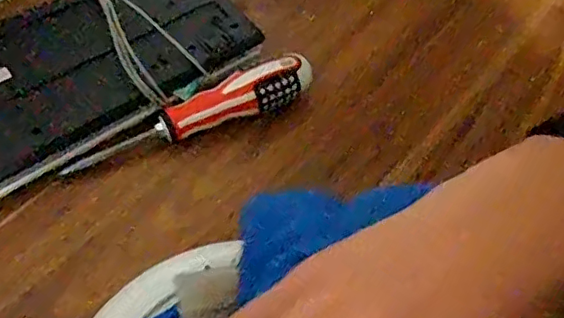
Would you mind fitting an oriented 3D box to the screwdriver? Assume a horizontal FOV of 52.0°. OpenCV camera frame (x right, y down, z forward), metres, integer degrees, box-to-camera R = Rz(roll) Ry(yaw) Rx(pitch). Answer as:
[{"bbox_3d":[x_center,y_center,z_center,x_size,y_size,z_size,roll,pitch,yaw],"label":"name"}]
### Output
[{"bbox_3d":[-0.059,-0.030,0.398,0.177,0.027,0.028,-23,60,-18],"label":"screwdriver"}]

